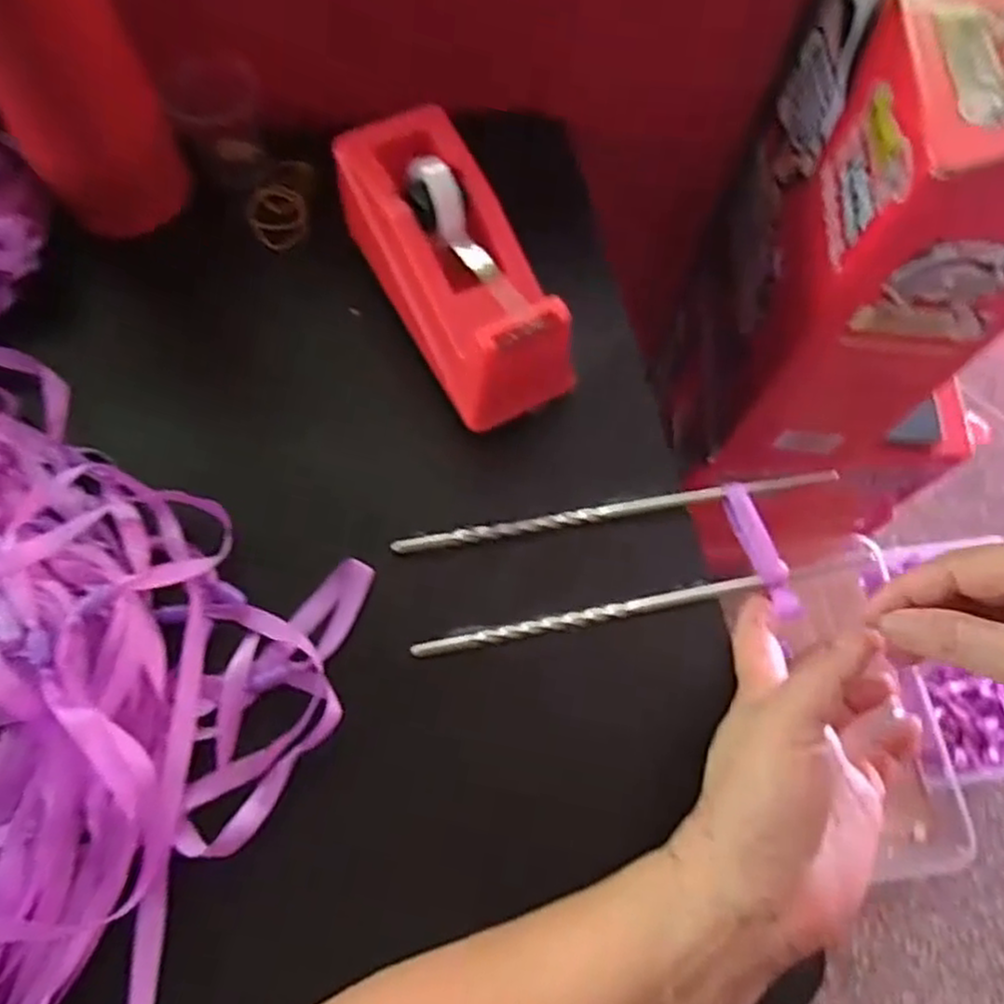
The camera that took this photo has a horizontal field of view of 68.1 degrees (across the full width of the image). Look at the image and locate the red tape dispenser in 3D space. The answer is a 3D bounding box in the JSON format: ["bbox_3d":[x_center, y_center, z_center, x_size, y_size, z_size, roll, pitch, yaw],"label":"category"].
[{"bbox_3d":[-0.025,-0.117,0.366,0.064,0.060,0.153,-28,72,-14],"label":"red tape dispenser"}]

